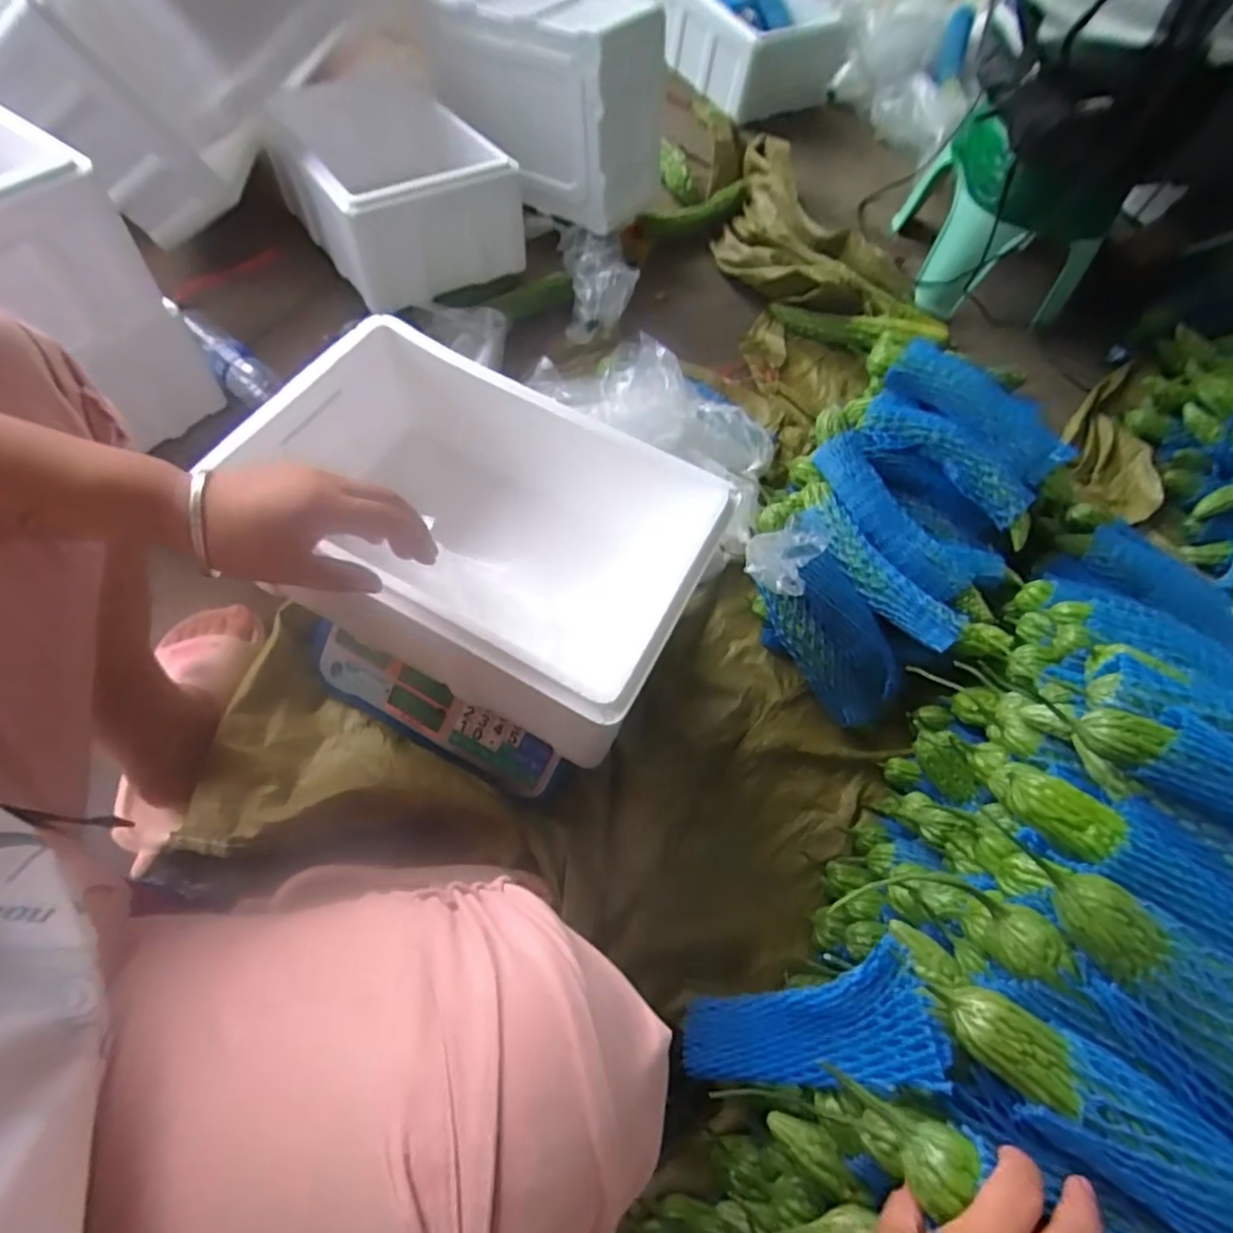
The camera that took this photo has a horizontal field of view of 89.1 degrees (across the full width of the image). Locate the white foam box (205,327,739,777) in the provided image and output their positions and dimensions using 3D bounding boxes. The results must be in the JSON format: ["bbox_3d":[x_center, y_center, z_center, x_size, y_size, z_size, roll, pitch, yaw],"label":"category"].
[{"bbox_3d":[-0.124,-0.075,0.590,0.401,0.183,0.246,27,62,11],"label":"white foam box"}]

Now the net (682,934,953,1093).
[{"bbox_3d":[0.121,0.295,0.453,0.018,0.237,0.070,17,51,-26],"label":"net"}]

